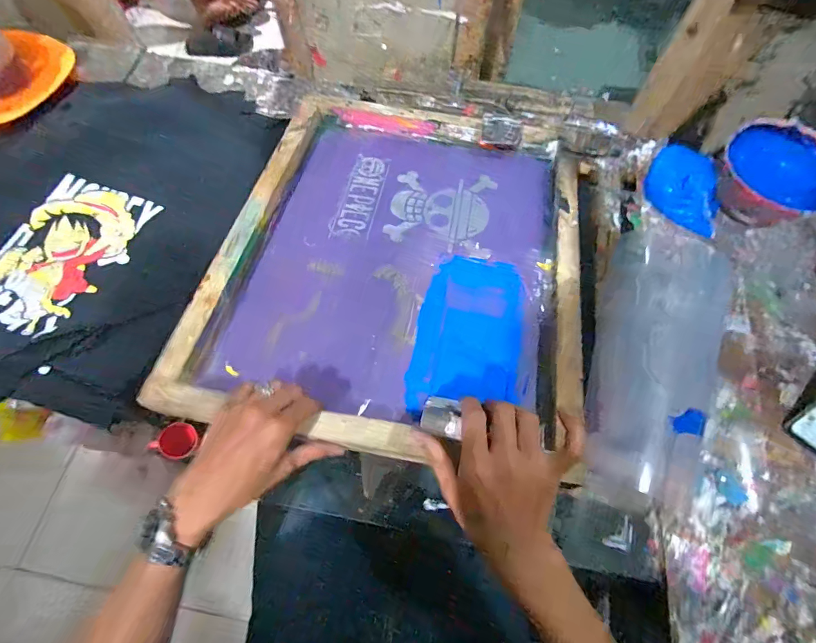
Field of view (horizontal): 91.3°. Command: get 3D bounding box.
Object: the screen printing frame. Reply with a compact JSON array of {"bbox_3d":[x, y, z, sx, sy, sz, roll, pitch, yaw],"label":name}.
[{"bbox_3d":[0.002,-0.096,0.542,0.445,0.056,0.534,11,62,3],"label":"screen printing frame"}]

